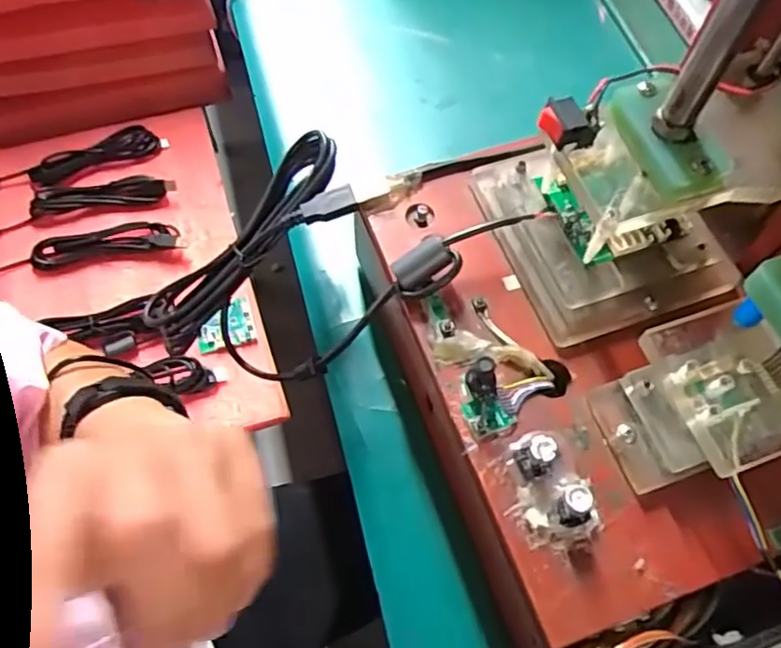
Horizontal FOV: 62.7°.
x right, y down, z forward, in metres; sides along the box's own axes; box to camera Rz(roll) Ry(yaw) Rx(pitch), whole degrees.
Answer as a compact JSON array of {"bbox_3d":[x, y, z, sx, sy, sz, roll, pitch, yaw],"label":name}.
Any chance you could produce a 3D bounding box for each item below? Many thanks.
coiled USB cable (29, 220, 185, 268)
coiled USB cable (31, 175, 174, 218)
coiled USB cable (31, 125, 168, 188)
[{"bbox_3d":[-0.315,-0.091,0.706,0.164,0.018,0.035,-8,63,-6],"label":"coiled USB cable"},{"bbox_3d":[-0.329,-0.149,0.737,0.159,0.019,0.027,-11,63,-7],"label":"coiled USB cable"},{"bbox_3d":[-0.345,-0.198,0.759,0.153,0.024,0.035,-25,66,-13],"label":"coiled USB cable"}]

